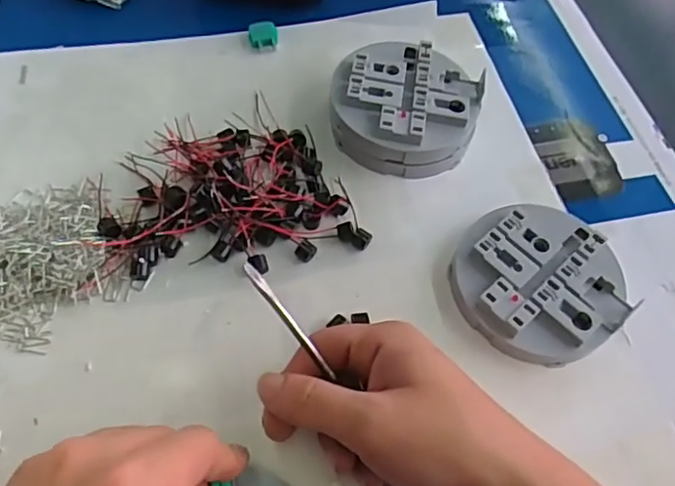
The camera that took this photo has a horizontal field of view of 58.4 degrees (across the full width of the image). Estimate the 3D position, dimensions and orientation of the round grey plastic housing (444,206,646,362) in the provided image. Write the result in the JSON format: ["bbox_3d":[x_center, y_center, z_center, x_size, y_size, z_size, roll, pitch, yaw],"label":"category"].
[{"bbox_3d":[0.124,0.022,0.370,0.099,0.023,0.097,2,58,-3],"label":"round grey plastic housing"}]

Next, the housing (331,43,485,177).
[{"bbox_3d":[0.047,-0.098,0.429,0.104,0.037,0.102,17,58,6],"label":"housing"}]

